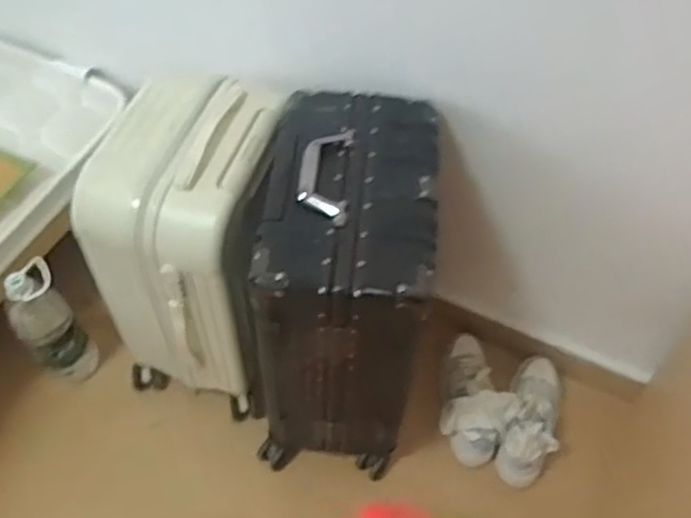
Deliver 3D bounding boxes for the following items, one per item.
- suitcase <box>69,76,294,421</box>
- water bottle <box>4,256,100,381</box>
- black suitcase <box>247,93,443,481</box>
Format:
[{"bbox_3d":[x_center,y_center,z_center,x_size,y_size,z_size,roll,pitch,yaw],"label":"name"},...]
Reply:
[{"bbox_3d":[-0.258,-0.002,1.310,0.267,0.615,0.341,18,55,10],"label":"suitcase"},{"bbox_3d":[-0.581,0.142,1.371,0.108,0.360,0.106,1,54,-1],"label":"water bottle"},{"bbox_3d":[-0.015,0.066,1.229,0.278,0.620,0.418,5,54,2],"label":"black suitcase"}]

